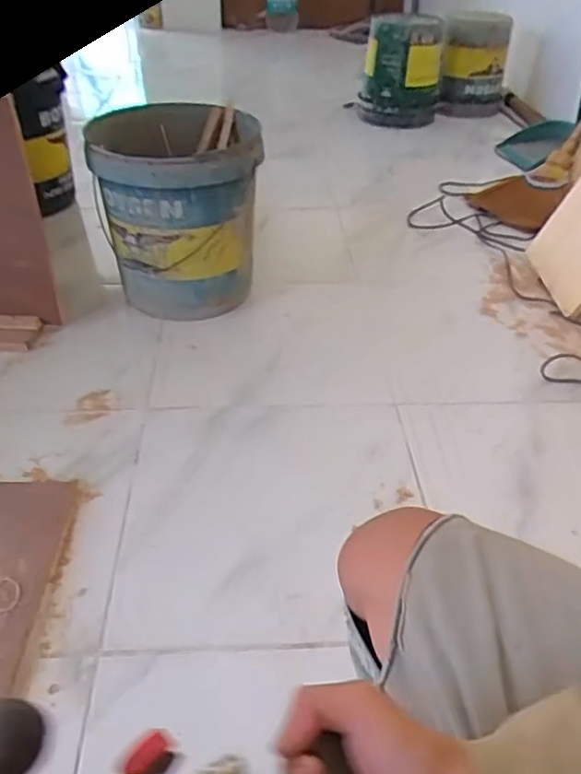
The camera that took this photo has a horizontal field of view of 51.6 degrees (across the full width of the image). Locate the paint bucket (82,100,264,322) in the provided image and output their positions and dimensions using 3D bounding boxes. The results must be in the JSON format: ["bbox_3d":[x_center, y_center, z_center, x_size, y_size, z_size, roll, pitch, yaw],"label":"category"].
[{"bbox_3d":[-0.201,-0.339,1.140,0.284,0.305,0.314,-2,40,-3],"label":"paint bucket"}]

